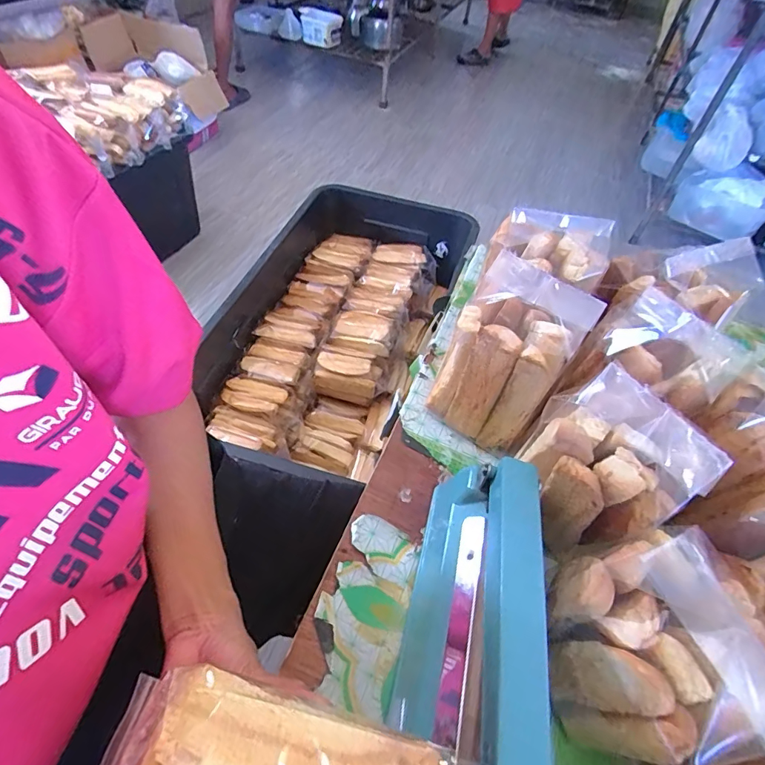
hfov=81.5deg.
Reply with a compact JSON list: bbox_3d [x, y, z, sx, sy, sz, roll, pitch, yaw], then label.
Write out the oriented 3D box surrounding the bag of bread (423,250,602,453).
[{"bbox_3d":[0.120,-0.024,0.447,0.116,0.179,0.087,33,55,19],"label":"bag of bread"}]

